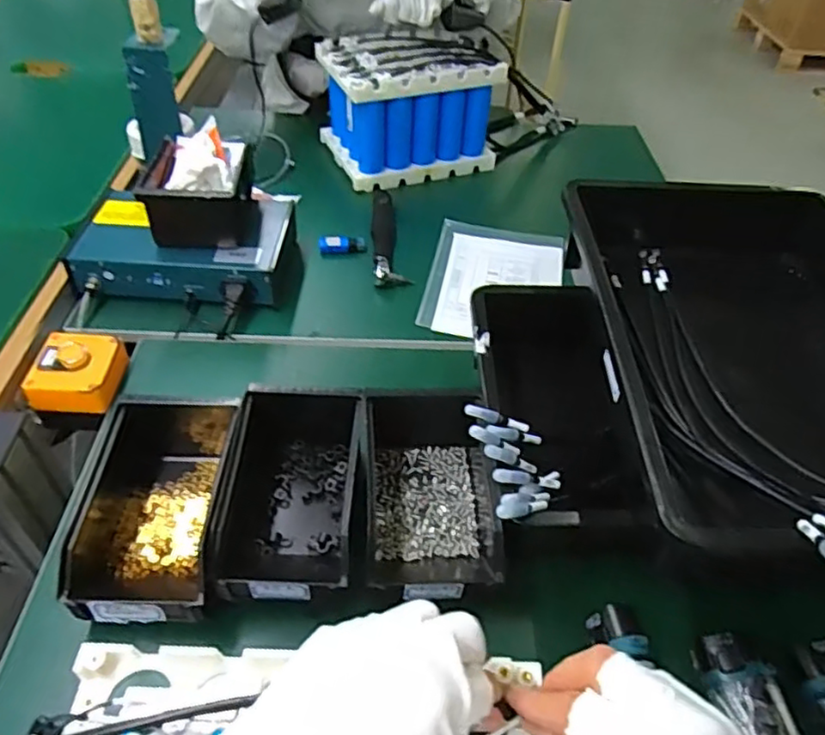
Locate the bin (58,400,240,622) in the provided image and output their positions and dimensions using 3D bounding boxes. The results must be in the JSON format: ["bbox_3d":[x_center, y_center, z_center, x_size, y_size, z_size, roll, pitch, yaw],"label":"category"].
[{"bbox_3d":[-0.203,0.103,0.536,0.106,0.079,0.206,3,45,0],"label":"bin"}]

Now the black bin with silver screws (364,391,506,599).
[{"bbox_3d":[0.013,0.098,0.552,0.111,0.075,0.198,0,45,-3],"label":"black bin with silver screws"}]

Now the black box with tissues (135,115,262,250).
[{"bbox_3d":[-0.243,-0.214,0.756,0.112,0.088,0.155,-2,45,-5],"label":"black box with tissues"}]

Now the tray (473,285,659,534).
[{"bbox_3d":[0.122,0.039,0.603,0.121,0.085,0.268,2,45,-1],"label":"tray"}]

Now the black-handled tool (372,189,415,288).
[{"bbox_3d":[-0.033,-0.179,0.865,0.043,0.023,0.211,-2,45,-5],"label":"black-handled tool"}]

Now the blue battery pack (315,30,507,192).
[{"bbox_3d":[-0.011,-0.397,0.991,0.235,0.156,0.199,-16,48,-18],"label":"blue battery pack"}]

